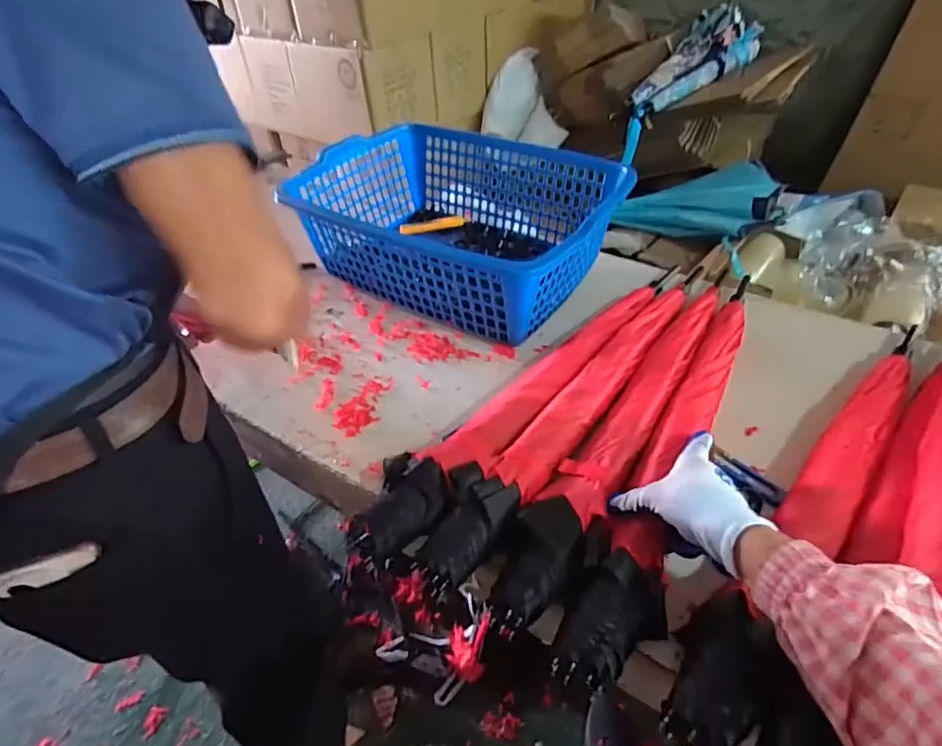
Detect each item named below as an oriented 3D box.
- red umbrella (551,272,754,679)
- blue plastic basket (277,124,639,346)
[{"bbox_3d":[0.239,0.074,0.579,0.068,0.053,0.579,19,47,25],"label":"red umbrella"},{"bbox_3d":[-0.020,-0.247,0.849,0.457,0.162,0.355,21,47,27],"label":"blue plastic basket"}]

